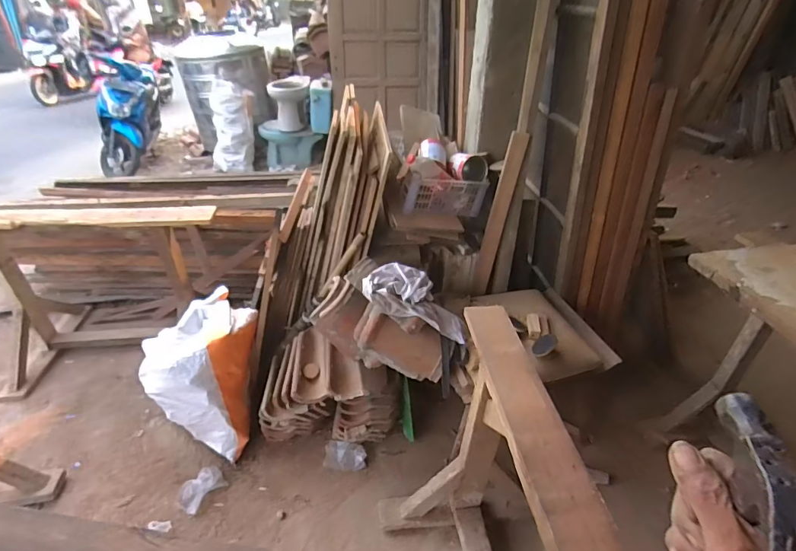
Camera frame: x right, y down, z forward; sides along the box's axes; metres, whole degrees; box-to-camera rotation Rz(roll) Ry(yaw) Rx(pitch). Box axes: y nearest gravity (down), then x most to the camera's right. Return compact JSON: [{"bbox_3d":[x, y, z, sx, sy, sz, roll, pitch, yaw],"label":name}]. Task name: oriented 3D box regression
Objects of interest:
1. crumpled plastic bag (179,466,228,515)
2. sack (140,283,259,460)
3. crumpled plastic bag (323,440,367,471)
[{"bbox_3d":[-0.687,0.741,1.508,0.157,0.063,0.123,-26,42,-34],"label":"crumpled plastic bag"},{"bbox_3d":[-0.743,0.351,1.688,0.450,0.424,0.387,11,34,16],"label":"sack"},{"bbox_3d":[-0.197,0.673,1.617,0.163,0.048,0.088,6,34,8],"label":"crumpled plastic bag"}]

